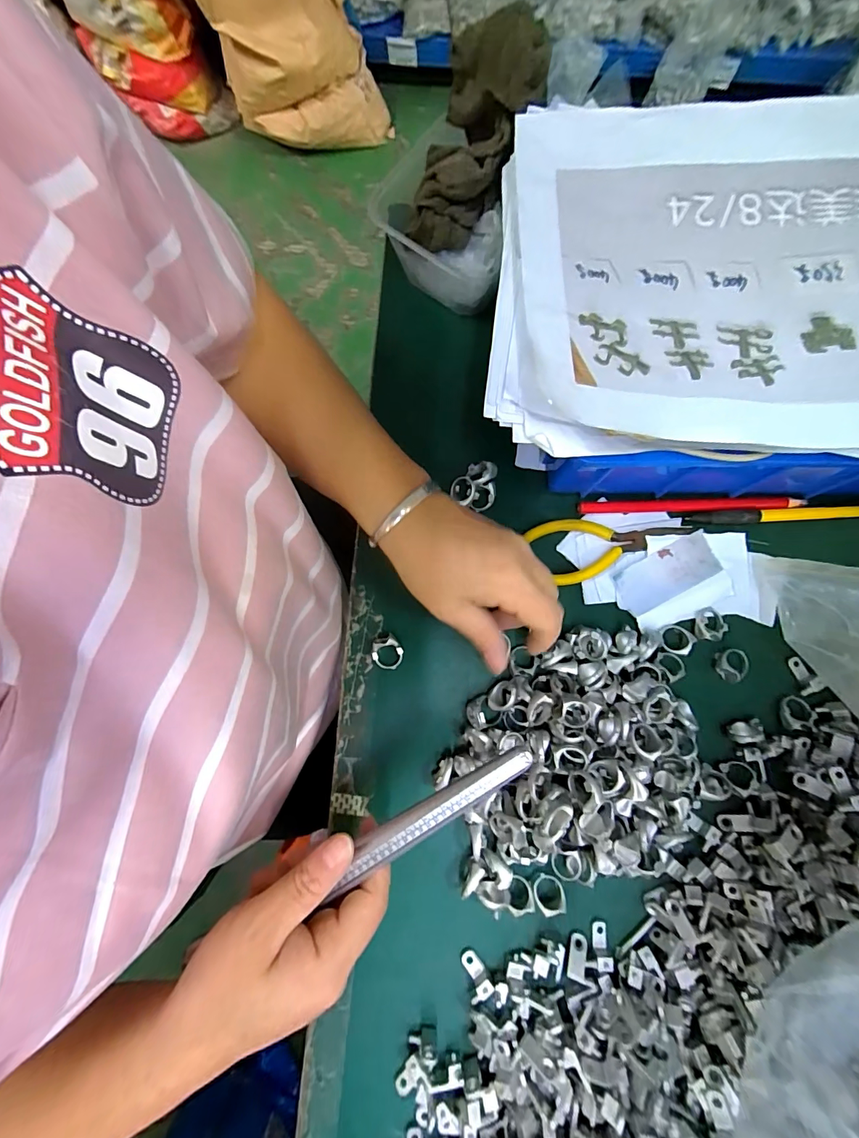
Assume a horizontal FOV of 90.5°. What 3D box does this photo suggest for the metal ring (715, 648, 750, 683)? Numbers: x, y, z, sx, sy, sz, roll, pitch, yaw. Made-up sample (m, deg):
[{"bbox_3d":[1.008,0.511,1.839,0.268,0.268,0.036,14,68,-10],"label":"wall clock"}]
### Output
[{"bbox_3d":[0.212,0.066,0.297,0.021,0.011,0.019,-36,81,-5],"label":"metal ring"}]

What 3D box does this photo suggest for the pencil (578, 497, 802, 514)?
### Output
[{"bbox_3d":[0.191,-0.047,0.314,0.161,0.006,0.008,-1,80,1],"label":"pencil"}]

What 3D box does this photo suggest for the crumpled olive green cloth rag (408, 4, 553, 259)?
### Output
[{"bbox_3d":[0.028,-0.293,0.297,0.066,0.046,0.145,24,100,5],"label":"crumpled olive green cloth rag"}]

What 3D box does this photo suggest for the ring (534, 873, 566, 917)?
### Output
[{"bbox_3d":[0.077,0.210,0.275,0.019,0.012,0.021,-31,81,-4],"label":"ring"}]

